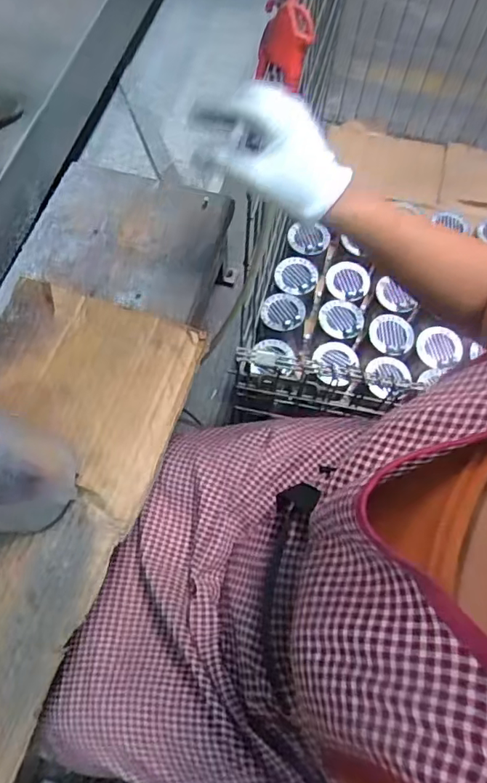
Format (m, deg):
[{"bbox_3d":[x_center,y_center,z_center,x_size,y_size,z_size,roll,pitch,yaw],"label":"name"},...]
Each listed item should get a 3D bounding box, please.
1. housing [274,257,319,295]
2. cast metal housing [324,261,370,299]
[{"bbox_3d":[0.111,-0.230,1.069,0.077,0.037,0.075,-25,70,-12],"label":"housing"},{"bbox_3d":[0.205,-0.216,1.046,0.083,0.024,0.073,22,68,7],"label":"cast metal housing"}]

